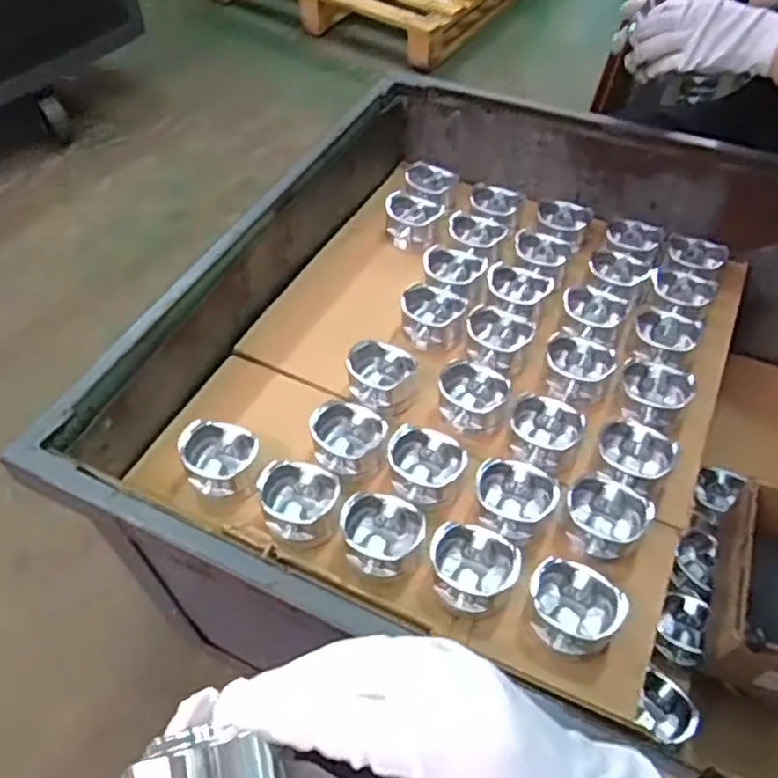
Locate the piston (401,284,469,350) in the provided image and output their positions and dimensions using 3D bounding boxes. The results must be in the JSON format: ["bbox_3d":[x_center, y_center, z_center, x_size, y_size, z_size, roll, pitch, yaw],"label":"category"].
[{"bbox_3d":[0.054,-0.087,0.842,0.079,0.054,0.072,5,53,5],"label":"piston"}]

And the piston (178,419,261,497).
[{"bbox_3d":[-0.165,0.070,0.697,0.076,0.044,0.077,-1,53,1],"label":"piston"}]

